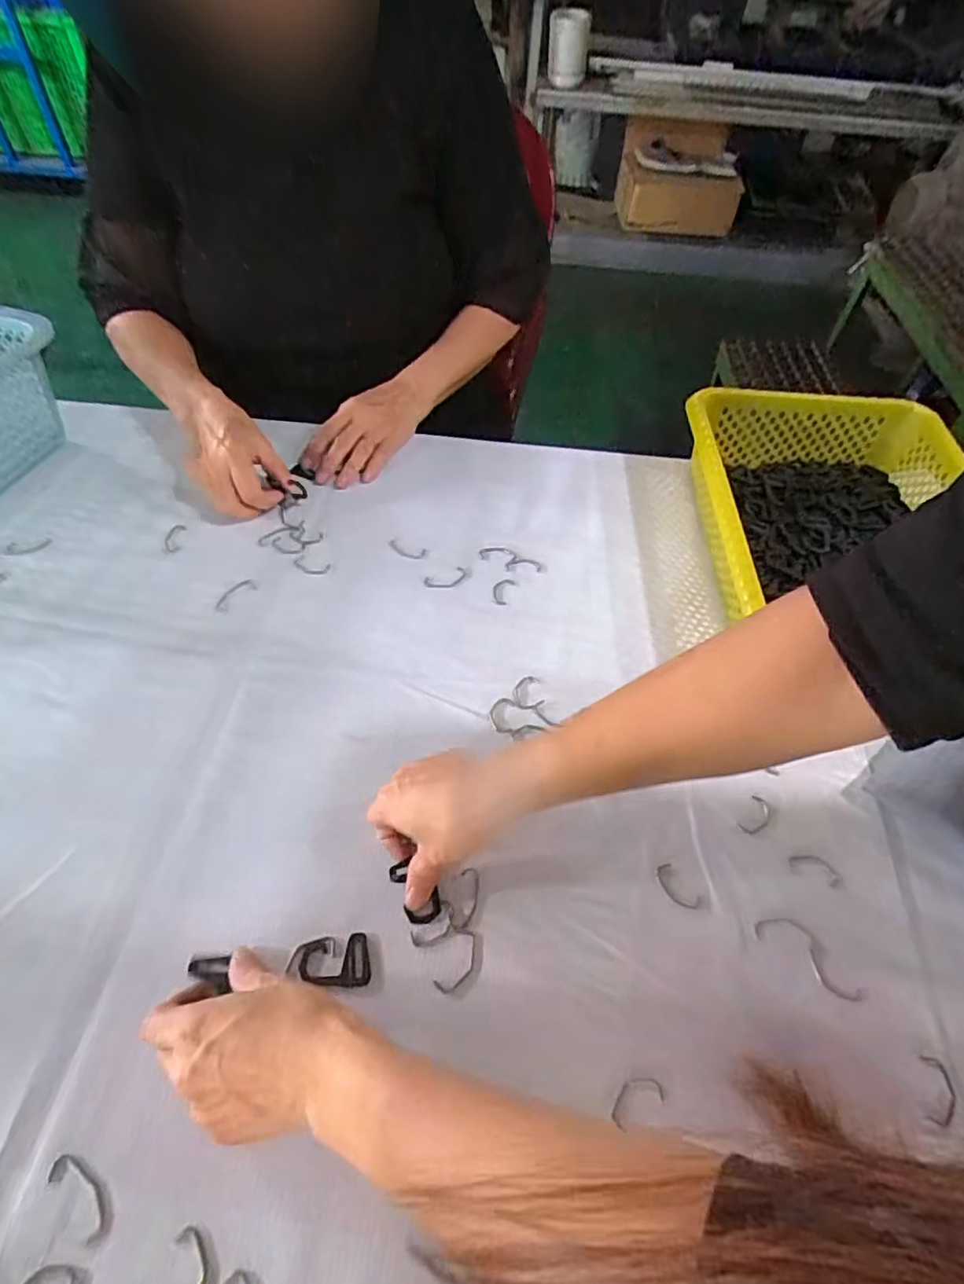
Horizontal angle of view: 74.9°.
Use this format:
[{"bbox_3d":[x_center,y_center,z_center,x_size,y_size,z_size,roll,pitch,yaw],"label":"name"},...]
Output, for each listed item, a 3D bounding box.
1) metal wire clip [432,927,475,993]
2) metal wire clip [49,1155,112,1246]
[{"bbox_3d":[-0.014,0.200,0.394,0.020,0.004,0.039,20,54,11],"label":"metal wire clip"},{"bbox_3d":[-0.203,0.281,0.320,0.045,0.004,0.017,34,58,20],"label":"metal wire clip"}]

